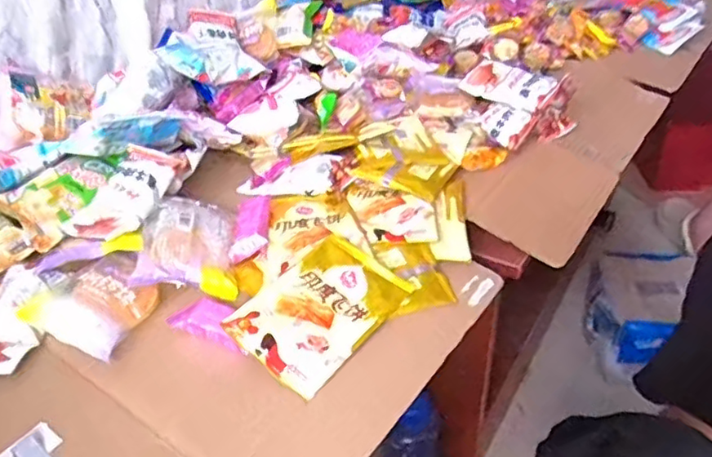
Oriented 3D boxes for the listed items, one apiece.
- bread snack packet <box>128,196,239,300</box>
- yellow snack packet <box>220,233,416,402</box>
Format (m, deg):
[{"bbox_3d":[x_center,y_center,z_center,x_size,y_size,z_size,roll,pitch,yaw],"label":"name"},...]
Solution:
[{"bbox_3d":[-0.168,0.018,0.617,0.089,0.045,0.118,-6,36,-1],"label":"bread snack packet"},{"bbox_3d":[-0.030,0.071,0.557,0.102,0.029,0.154,24,45,34],"label":"yellow snack packet"}]

